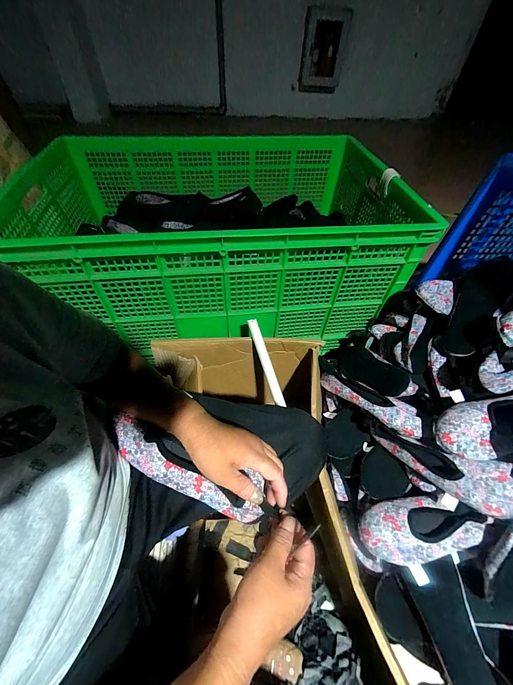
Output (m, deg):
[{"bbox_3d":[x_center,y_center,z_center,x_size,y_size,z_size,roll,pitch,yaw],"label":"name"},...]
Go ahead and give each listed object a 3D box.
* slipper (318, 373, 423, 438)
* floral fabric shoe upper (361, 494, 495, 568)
[{"bbox_3d":[0.256,0.122,0.618,0.080,0.060,0.236,-37,45,-27],"label":"slipper"},{"bbox_3d":[0.296,0.333,0.492,0.206,0.047,0.095,-5,52,-6],"label":"floral fabric shoe upper"}]

